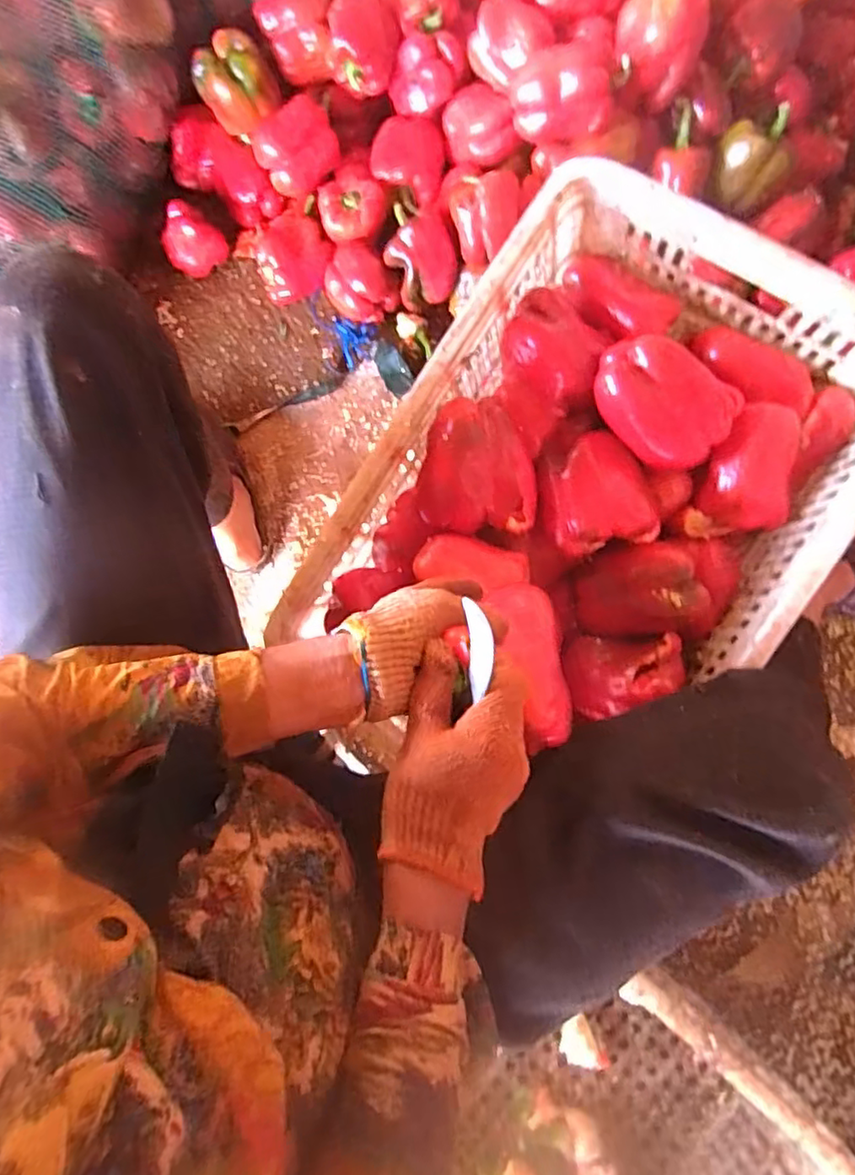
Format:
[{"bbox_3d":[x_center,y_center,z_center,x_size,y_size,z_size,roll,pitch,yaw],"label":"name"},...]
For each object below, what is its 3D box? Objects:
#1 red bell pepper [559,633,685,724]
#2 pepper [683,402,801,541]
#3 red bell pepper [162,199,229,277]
[{"bbox_3d":[0.178,0.077,0.567,0.108,0.066,0.077,-3,80,1],"label":"red bell pepper"},{"bbox_3d":[0.297,-0.105,0.585,0.076,0.058,0.121,15,106,32],"label":"pepper"},{"bbox_3d":[-0.330,-0.486,0.897,0.072,0.081,0.077,33,82,7],"label":"red bell pepper"}]

